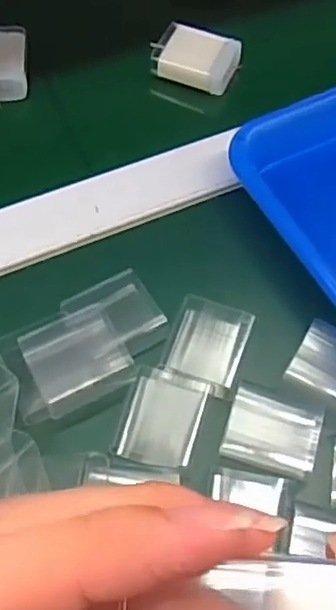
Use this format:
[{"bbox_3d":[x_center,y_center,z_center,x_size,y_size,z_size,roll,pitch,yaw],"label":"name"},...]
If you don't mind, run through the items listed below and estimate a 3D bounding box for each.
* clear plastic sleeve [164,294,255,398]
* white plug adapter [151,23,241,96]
[{"bbox_3d":[0.020,0.020,0.338,0.037,0.010,0.045,18,62,7],"label":"clear plastic sleeve"},{"bbox_3d":[0.019,-0.168,0.444,0.056,0.020,0.042,20,62,8],"label":"white plug adapter"}]

